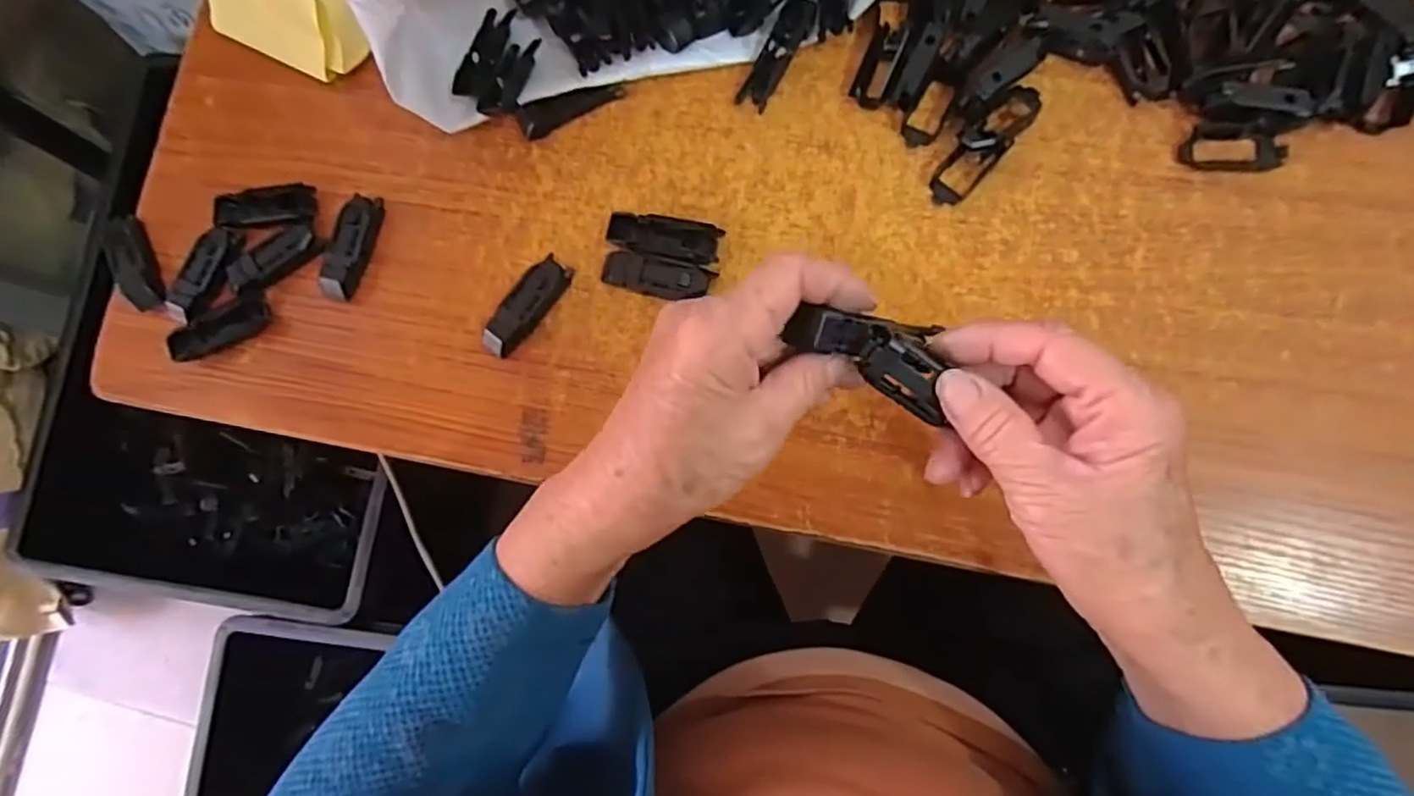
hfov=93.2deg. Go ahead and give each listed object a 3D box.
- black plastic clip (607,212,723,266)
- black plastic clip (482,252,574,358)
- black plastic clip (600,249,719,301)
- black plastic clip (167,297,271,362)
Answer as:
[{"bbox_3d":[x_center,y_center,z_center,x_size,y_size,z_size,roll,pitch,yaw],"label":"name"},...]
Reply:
[{"bbox_3d":[-0.025,-0.095,0.397,0.066,0.015,0.024,14,85,8],"label":"black plastic clip"},{"bbox_3d":[-0.109,-0.055,0.401,0.023,0.017,0.066,33,88,9],"label":"black plastic clip"},{"bbox_3d":[-0.029,-0.070,0.392,0.064,0.014,0.022,11,85,8],"label":"black plastic clip"},{"bbox_3d":[-0.311,-0.045,0.426,0.062,0.013,0.025,-28,81,3],"label":"black plastic clip"}]

